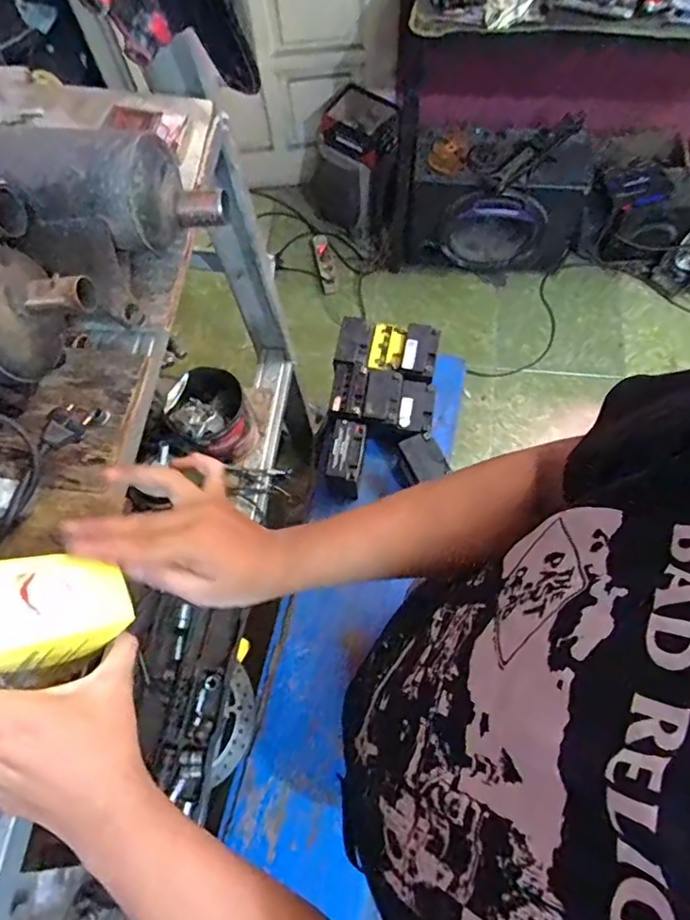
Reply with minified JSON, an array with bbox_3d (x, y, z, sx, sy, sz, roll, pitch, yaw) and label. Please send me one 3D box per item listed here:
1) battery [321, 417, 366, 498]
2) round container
[{"bbox_3d":[0.000,-0.005,1.103,0.074,0.112,0.121,9,70,6],"label":"battery"},{"bbox_3d":[-0.255,-0.084,1.090,0.142,0.154,0.155,-26,70,-7],"label":"round container"}]

